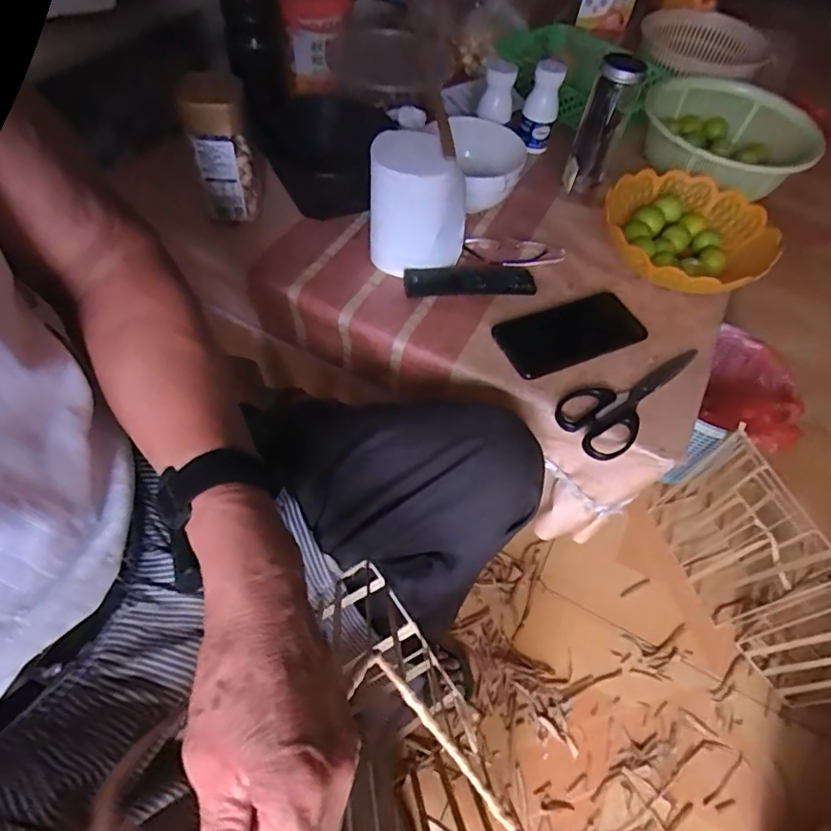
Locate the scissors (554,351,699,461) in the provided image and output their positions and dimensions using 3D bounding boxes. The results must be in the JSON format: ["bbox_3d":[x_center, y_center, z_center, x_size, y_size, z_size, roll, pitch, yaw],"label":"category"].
[{"bbox_3d":[0.224,-0.027,0.549,0.192,0.009,0.074,-34,66,-24],"label":"scissors"}]

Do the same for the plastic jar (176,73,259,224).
[{"bbox_3d":[-0.213,-0.293,0.592,0.063,0.139,0.059,3,57,-4],"label":"plastic jar"}]

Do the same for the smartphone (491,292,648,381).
[{"bbox_3d":[0.165,-0.089,0.579,0.160,0.007,0.076,-19,61,-17],"label":"smartphone"}]

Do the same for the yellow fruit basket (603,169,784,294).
[{"bbox_3d":[0.341,-0.231,0.665,0.216,0.058,0.192,-35,66,-25],"label":"yellow fruit basket"}]

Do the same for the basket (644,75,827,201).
[{"bbox_3d":[0.437,-0.395,0.765,0.231,0.059,0.274,24,58,10],"label":"basket"}]

